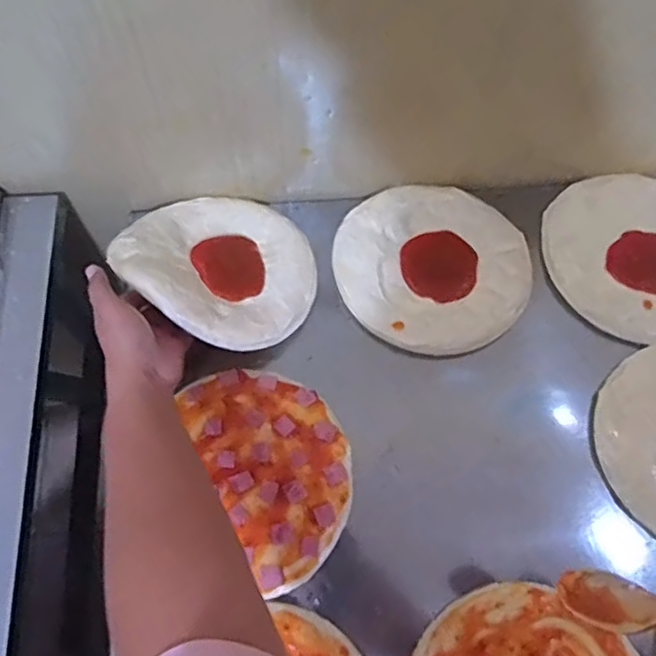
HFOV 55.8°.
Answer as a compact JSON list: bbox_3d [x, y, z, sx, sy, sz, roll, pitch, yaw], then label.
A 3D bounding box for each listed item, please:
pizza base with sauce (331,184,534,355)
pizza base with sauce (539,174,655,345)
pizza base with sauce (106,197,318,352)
[{"bbox_3d":[0.108,-0.068,0.637,0.191,0.006,0.188,1,67,-2],"label":"pizza base with sauce"},{"bbox_3d":[0.333,-0.079,0.658,0.196,0.016,0.197,1,67,-2],"label":"pizza base with sauce"},{"bbox_3d":[-0.104,-0.069,0.608,0.195,0.038,0.185,33,50,9],"label":"pizza base with sauce"}]

